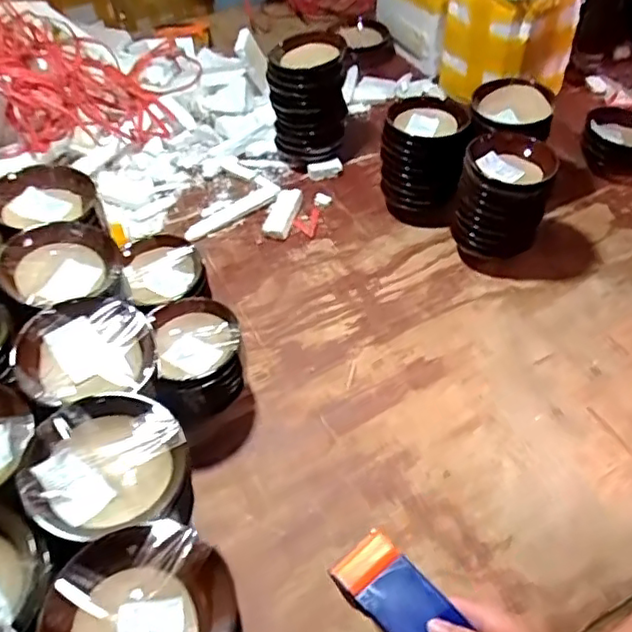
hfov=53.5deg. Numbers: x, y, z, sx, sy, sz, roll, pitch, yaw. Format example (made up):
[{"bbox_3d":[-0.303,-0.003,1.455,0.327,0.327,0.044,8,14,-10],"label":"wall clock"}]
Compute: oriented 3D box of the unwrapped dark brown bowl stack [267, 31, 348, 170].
[{"bbox_3d":[-0.015,-0.423,1.247,0.142,0.226,0.127,0,46,2],"label":"unwrapped dark brown bowl stack"}]

